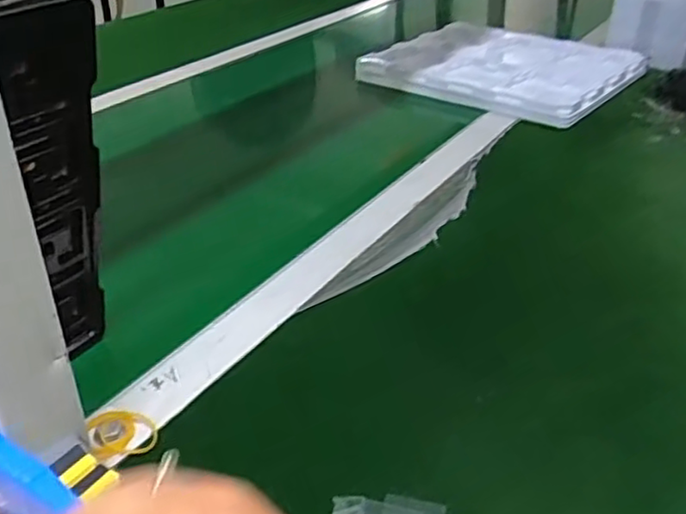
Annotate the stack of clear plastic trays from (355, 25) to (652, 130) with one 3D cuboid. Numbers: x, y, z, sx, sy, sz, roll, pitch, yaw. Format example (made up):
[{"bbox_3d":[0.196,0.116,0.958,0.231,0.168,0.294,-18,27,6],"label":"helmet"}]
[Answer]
[{"bbox_3d":[0.228,-0.262,0.923,0.312,0.024,0.291,26,42,34],"label":"stack of clear plastic trays"}]

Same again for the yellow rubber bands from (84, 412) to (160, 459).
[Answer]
[{"bbox_3d":[-0.128,0.102,0.392,0.038,0.012,0.030,-14,36,-22],"label":"yellow rubber bands"}]

